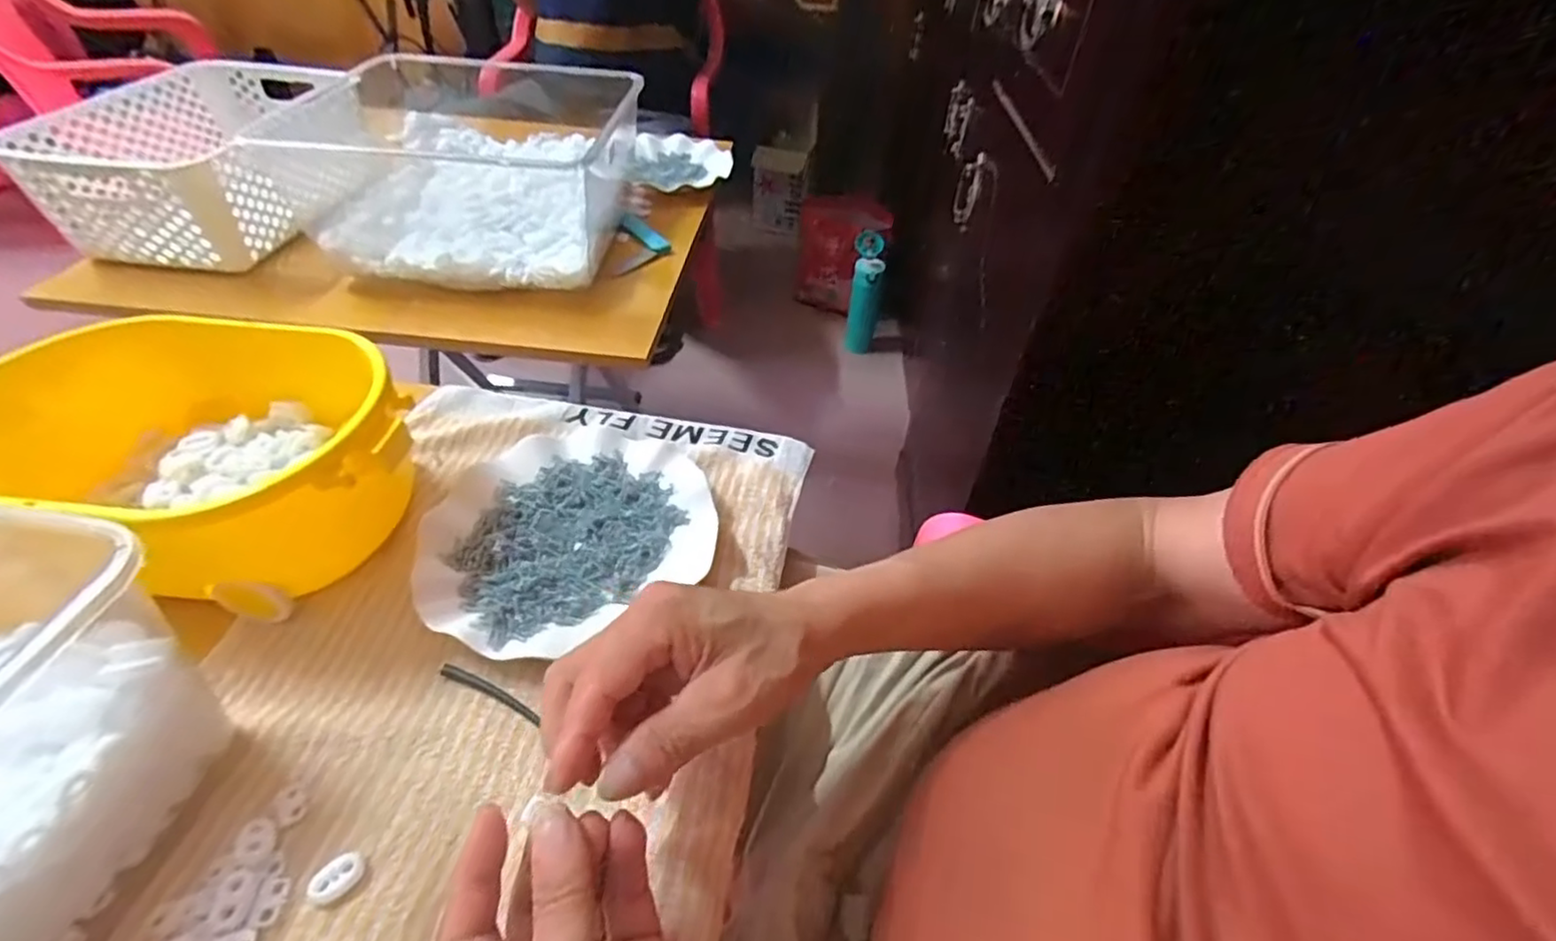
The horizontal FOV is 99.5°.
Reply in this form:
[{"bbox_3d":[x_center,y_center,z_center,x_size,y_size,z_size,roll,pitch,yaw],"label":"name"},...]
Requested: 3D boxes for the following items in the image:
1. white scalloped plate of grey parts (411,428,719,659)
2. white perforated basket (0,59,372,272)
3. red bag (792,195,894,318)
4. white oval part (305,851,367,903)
[{"bbox_3d":[-0.139,0.038,0.440,0.186,0.025,0.159,-29,53,-29],"label":"white scalloped plate of grey parts"},{"bbox_3d":[-0.601,-0.334,0.715,0.230,0.114,0.304,9,45,6],"label":"white perforated basket"},{"bbox_3d":[0.150,-0.507,1.563,0.208,0.223,0.142,6,45,2],"label":"red bag"},{"bbox_3d":[-0.201,0.185,0.300,0.016,0.006,0.023,34,52,27],"label":"white oval part"}]

